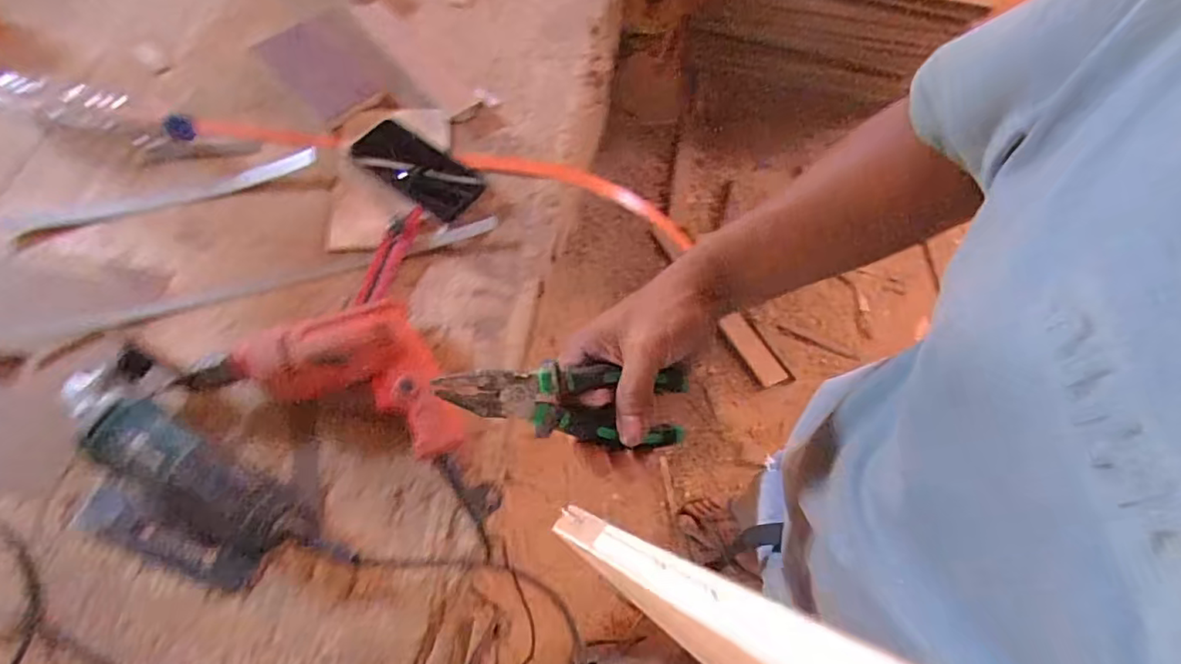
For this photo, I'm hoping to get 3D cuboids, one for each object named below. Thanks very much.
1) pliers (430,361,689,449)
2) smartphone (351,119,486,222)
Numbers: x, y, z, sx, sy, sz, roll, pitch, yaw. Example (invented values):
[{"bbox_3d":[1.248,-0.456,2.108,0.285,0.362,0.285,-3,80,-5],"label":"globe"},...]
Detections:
[{"bbox_3d":[-0.010,0.043,0.368,0.169,0.022,0.046,9,61,-26],"label":"pliers"},{"bbox_3d":[-0.205,-0.196,0.696,0.155,0.014,0.075,34,63,7],"label":"smartphone"}]

